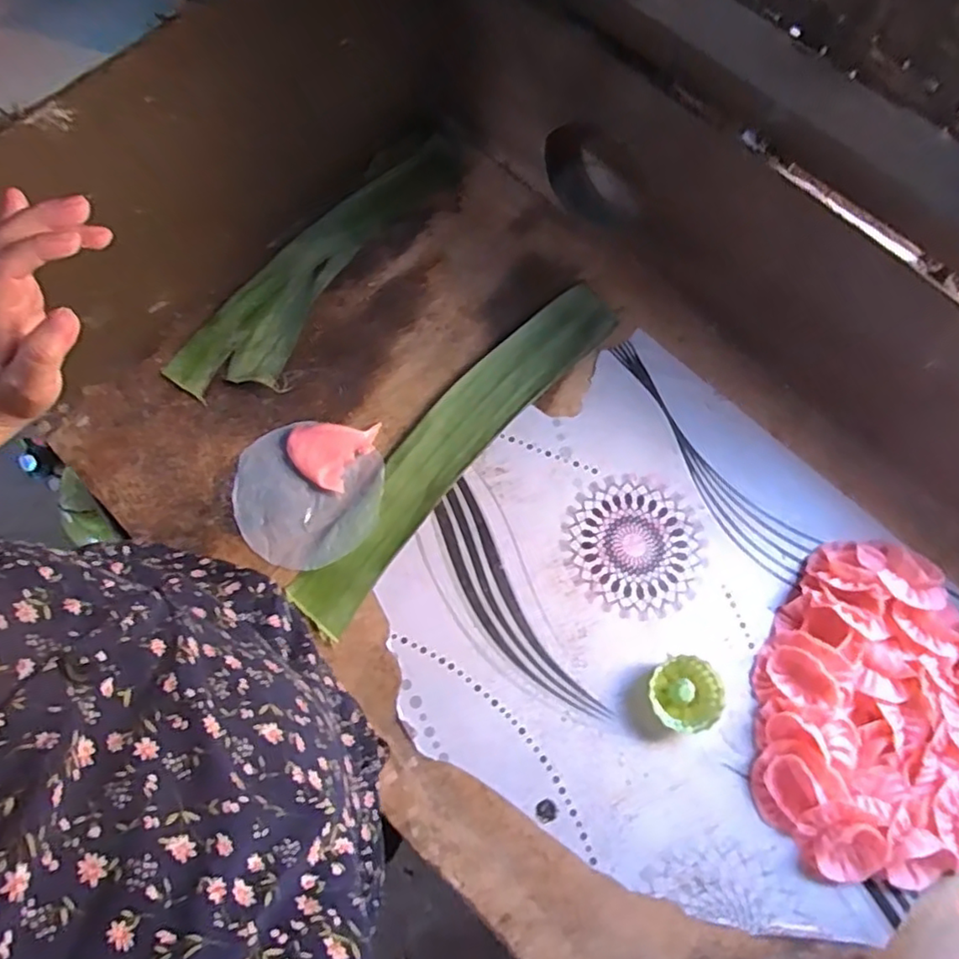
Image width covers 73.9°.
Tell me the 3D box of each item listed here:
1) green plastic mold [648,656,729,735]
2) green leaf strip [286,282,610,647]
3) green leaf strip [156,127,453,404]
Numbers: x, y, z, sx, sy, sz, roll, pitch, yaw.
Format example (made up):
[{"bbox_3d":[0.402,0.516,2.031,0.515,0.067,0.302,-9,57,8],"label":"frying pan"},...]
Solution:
[{"bbox_3d":[0.176,0.183,0.544,0.062,0.020,0.059,0,74,-1],"label":"green plastic mold"},{"bbox_3d":[-0.023,-0.038,0.617,0.079,0.007,0.420,40,77,10],"label":"green leaf strip"},{"bbox_3d":[-0.163,-0.231,0.678,0.098,0.013,0.388,37,76,9],"label":"green leaf strip"}]

